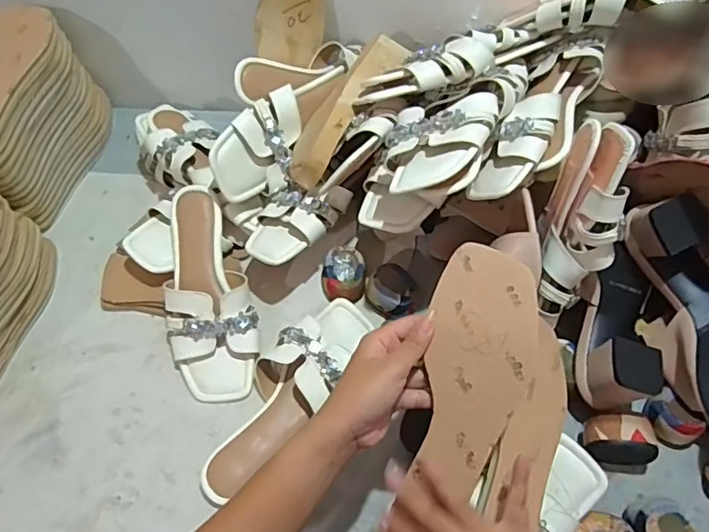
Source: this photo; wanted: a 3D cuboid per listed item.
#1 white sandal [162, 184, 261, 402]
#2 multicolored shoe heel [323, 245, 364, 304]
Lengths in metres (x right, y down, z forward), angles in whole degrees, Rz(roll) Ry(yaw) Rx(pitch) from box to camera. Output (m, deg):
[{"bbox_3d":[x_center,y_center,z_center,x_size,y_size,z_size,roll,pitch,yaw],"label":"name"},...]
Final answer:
[{"bbox_3d":[-0.167,0.025,0.608,0.100,0.053,0.248,-14,73,-6],"label":"white sandal"},{"bbox_3d":[-0.013,0.011,0.637,0.052,0.039,0.058,1,58,4],"label":"multicolored shoe heel"}]

